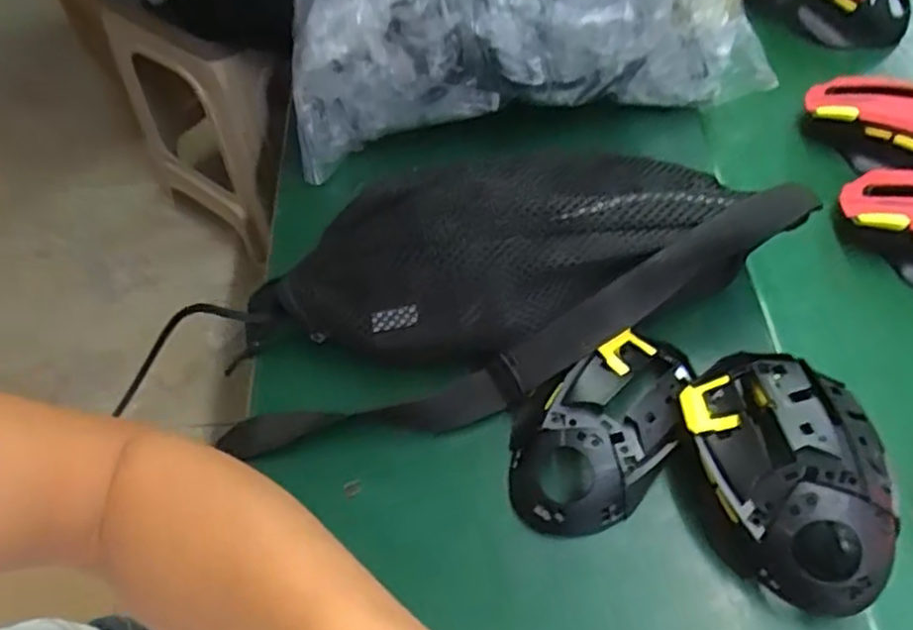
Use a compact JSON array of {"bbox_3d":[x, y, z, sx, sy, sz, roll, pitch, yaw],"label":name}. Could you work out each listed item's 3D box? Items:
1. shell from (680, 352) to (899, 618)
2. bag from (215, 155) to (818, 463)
[{"bbox_3d":[0.162,0.075,0.327,0.088,0.067,0.113,-10,55,-12],"label":"shell"},{"bbox_3d":[0.019,-0.021,0.374,0.315,0.082,0.119,-17,53,10],"label":"bag"}]

